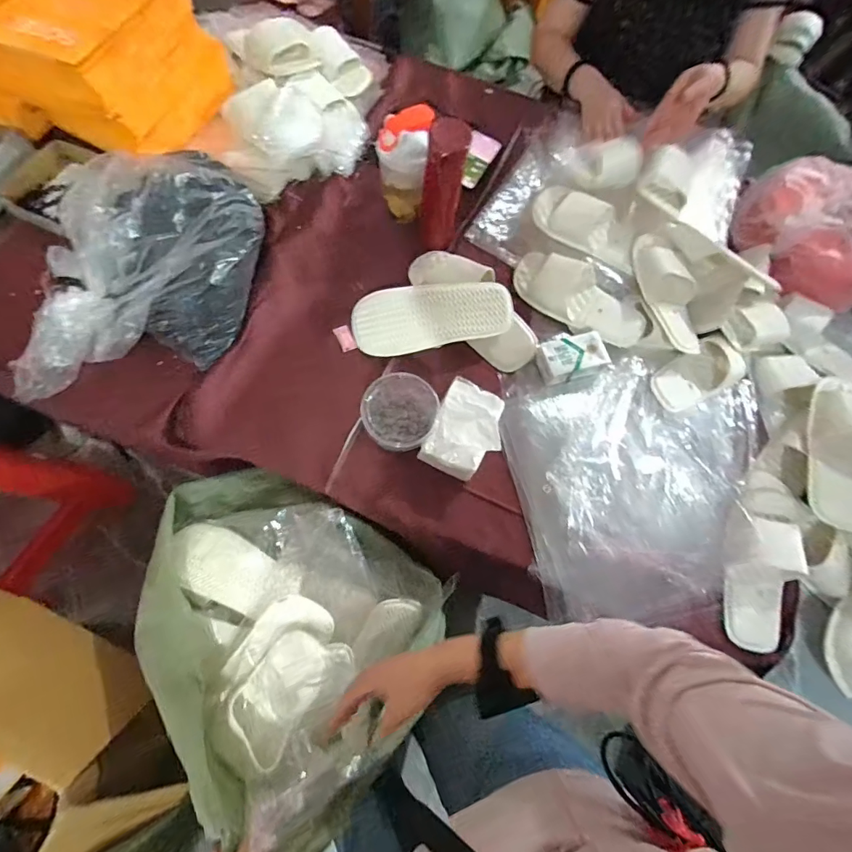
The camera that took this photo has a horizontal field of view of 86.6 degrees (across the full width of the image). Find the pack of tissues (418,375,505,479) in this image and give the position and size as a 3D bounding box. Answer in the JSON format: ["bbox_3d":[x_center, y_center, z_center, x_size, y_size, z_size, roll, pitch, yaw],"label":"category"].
[{"bbox_3d":[0.061,0.009,0.704,0.099,0.076,0.139,26,69,4],"label":"pack of tissues"}]

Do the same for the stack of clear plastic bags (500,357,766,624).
[{"bbox_3d":[0.370,0.085,0.745,0.449,0.043,0.402,-11,73,-2],"label":"stack of clear plastic bags"}]

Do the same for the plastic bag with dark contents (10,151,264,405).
[{"bbox_3d":[-0.449,-0.249,0.706,0.395,0.196,0.305,-15,72,-11],"label":"plastic bag with dark contents"}]

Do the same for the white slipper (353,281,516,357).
[{"bbox_3d":[0.009,-0.187,0.777,0.266,0.041,0.105,-9,100,0],"label":"white slipper"}]

